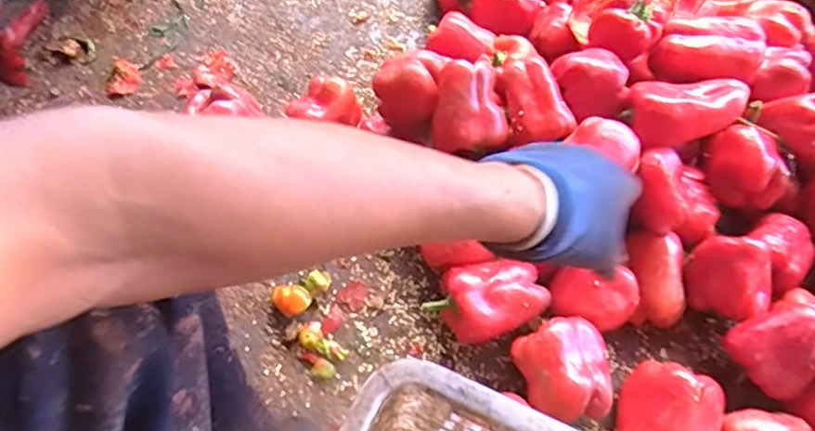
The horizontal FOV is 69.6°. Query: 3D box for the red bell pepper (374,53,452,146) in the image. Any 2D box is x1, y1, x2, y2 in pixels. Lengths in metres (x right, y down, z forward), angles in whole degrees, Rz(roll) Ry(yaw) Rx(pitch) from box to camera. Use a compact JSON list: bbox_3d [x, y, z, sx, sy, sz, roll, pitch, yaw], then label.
[{"bbox_3d":[0.000,-0.154,0.712,0.080,0.072,0.076,16,63,5],"label":"red bell pepper"}]

